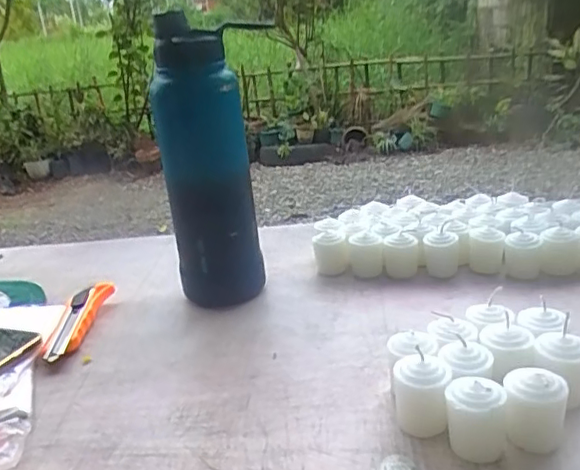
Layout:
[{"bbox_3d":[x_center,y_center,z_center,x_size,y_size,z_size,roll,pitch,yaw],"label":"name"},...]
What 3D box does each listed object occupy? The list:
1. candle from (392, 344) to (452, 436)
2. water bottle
[{"bbox_3d":[0.092,0.110,0.404,0.036,0.053,0.039,0,21,14],"label":"candle"},{"bbox_3d":[-0.083,-0.062,0.594,0.082,0.281,0.084,-22,26,-37],"label":"water bottle"}]

